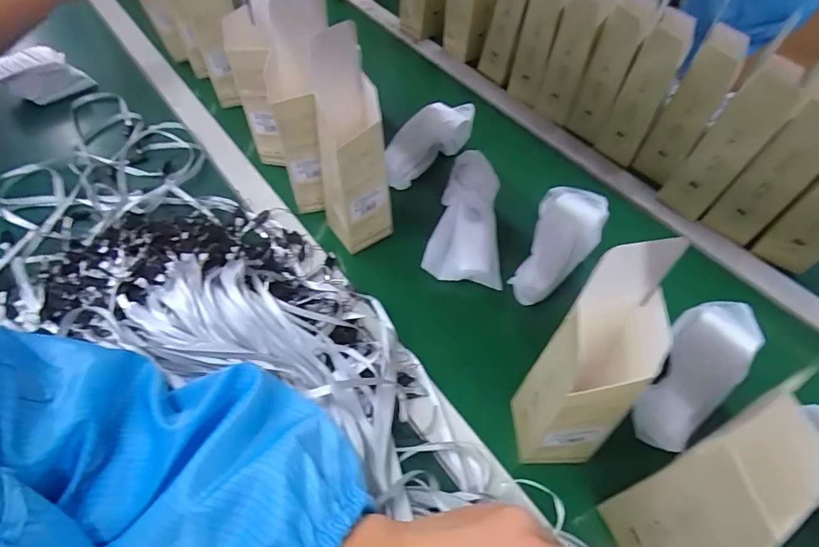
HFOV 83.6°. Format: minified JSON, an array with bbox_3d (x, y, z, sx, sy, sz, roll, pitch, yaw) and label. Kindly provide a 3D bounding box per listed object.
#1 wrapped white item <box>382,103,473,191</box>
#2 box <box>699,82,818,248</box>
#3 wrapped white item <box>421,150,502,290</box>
[{"bbox_3d":[0.026,-0.190,0.651,0.061,0.052,0.200,31,49,18],"label":"wrapped white item"},{"bbox_3d":[0.447,-0.123,0.553,0.057,0.190,0.067,-31,59,-33],"label":"box"},{"bbox_3d":[0.070,-0.074,0.554,0.089,0.044,0.180,8,64,2],"label":"wrapped white item"}]

